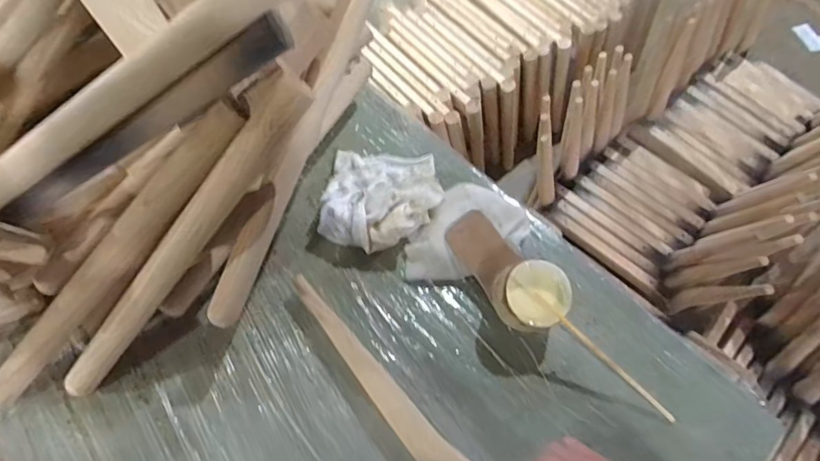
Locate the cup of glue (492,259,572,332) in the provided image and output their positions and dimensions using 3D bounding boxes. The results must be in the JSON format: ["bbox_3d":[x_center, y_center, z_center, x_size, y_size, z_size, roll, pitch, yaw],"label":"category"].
[{"bbox_3d":[0.147,0.079,0.589,0.081,0.047,0.078,1,63,-1],"label":"cup of glue"}]

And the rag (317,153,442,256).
[{"bbox_3d":[-0.038,-0.049,0.657,0.156,0.050,0.155,5,63,1],"label":"rag"}]

